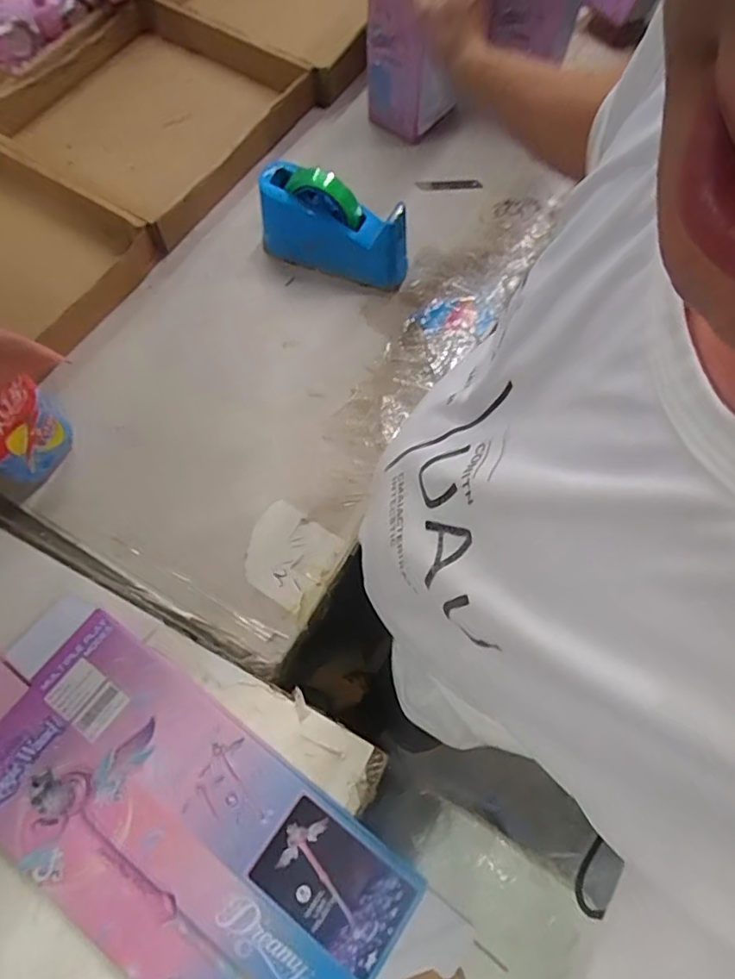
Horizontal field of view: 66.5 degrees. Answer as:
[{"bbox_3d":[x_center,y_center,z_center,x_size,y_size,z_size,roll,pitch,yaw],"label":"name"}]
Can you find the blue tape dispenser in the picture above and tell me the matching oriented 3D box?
[{"bbox_3d":[-0.043,-0.345,0.734,0.204,0.116,0.067,22,67,8],"label":"blue tape dispenser"}]

